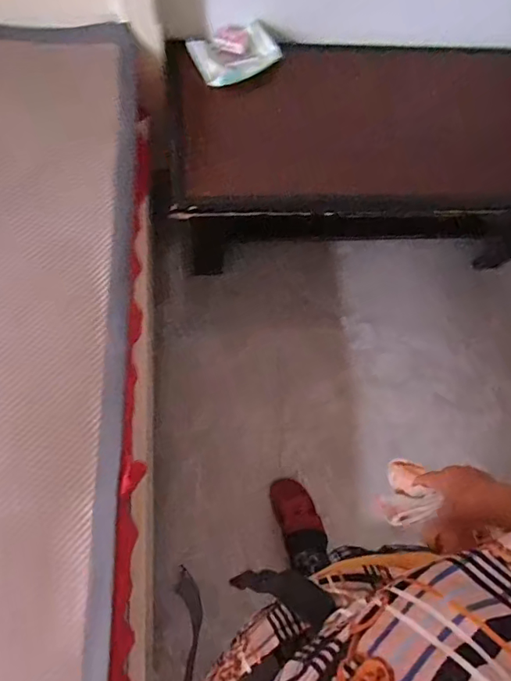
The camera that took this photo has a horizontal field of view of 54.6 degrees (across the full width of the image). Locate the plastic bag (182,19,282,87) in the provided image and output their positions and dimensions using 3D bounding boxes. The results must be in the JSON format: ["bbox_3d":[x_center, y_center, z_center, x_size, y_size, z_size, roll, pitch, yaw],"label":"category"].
[{"bbox_3d":[-0.047,-0.651,1.119,0.176,0.061,0.124,-31,74,-17],"label":"plastic bag"}]

